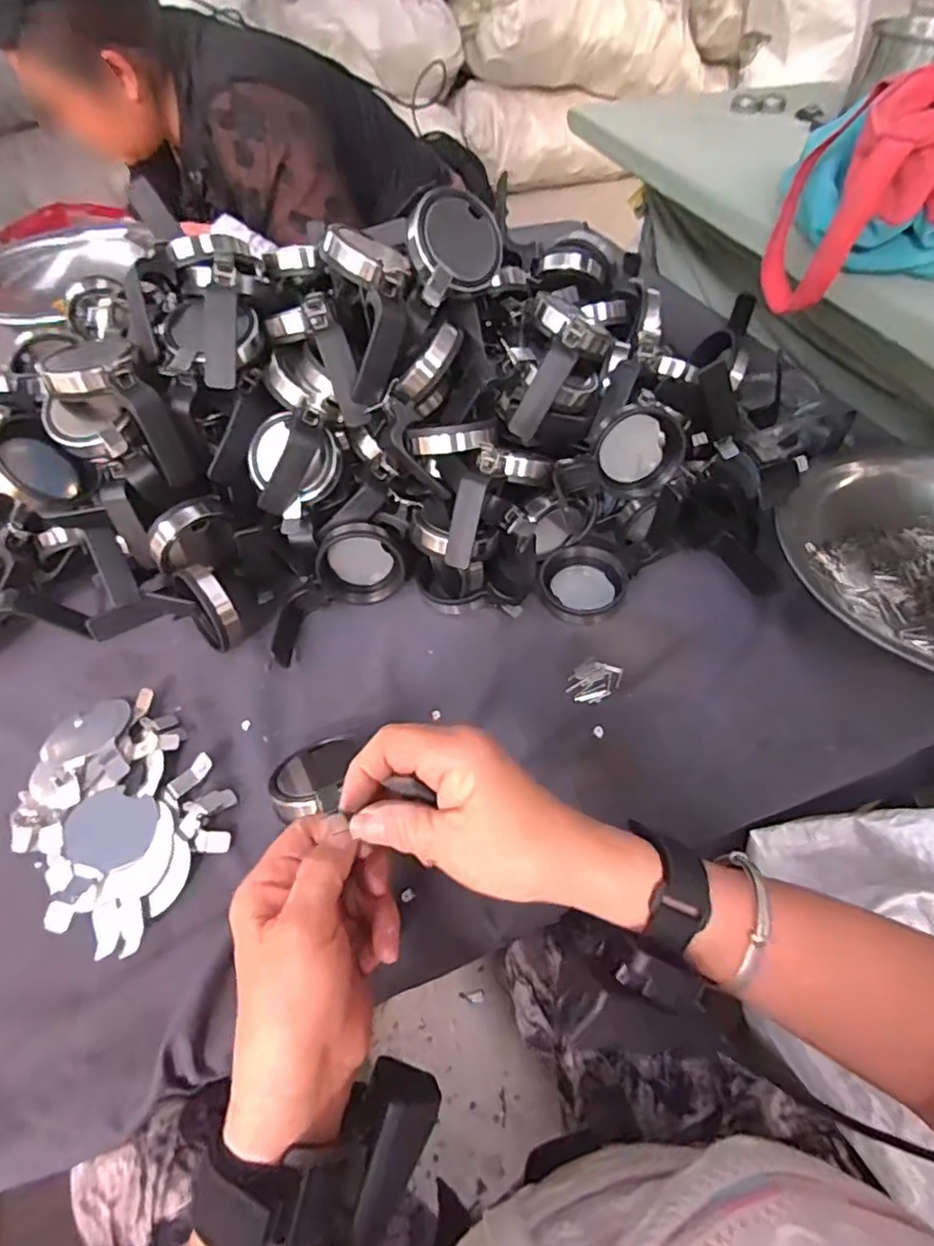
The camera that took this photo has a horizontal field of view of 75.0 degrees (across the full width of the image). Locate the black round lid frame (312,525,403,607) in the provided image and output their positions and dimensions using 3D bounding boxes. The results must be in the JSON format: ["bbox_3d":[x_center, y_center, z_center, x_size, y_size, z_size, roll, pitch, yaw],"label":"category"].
[{"bbox_3d":[-0.090,-0.050,0.525,0.071,0.030,0.067,11,91,-3],"label":"black round lid frame"}]

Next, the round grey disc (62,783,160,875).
[{"bbox_3d":[-0.237,0.136,0.405,0.055,0.008,0.050,14,54,13],"label":"round grey disc"}]

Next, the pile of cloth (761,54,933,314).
[{"bbox_3d":[0.356,-0.311,0.447,0.200,0.145,0.125,4,52,5],"label":"pile of cloth"}]

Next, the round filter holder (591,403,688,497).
[{"bbox_3d":[0.140,-0.141,0.501,0.069,0.042,0.069,46,110,5],"label":"round filter holder"}]

